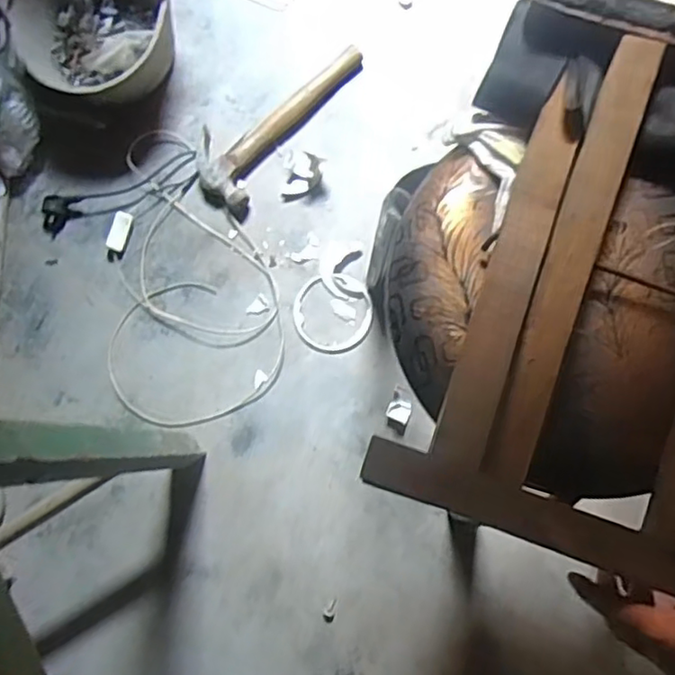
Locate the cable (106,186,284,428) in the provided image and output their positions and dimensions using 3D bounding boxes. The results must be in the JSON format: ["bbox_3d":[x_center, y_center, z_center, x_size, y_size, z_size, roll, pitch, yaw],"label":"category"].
[{"bbox_3d":[-0.203,-0.033,0.979,0.264,0.016,0.345,15,79,7],"label":"cable"}]

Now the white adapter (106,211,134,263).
[{"bbox_3d":[-0.346,-0.160,1.006,0.029,0.020,0.078,15,79,7],"label":"white adapter"}]

